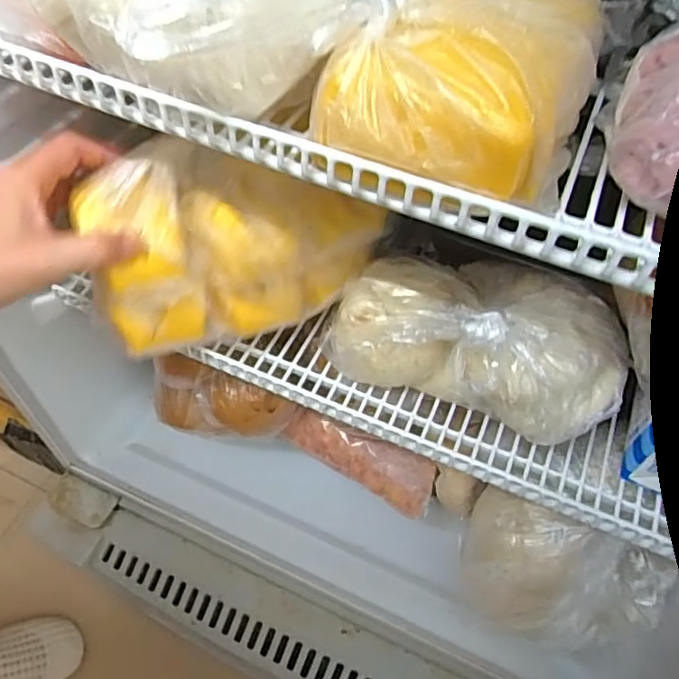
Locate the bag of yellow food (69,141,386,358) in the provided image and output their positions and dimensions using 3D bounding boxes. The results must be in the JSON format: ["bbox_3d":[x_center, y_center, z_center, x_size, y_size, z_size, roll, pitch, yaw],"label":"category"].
[{"bbox_3d":[-0.064,-0.062,0.388,0.181,0.108,0.068,-13,57,-11],"label":"bag of yellow food"}]

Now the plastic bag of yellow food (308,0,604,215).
[{"bbox_3d":[0.049,-0.115,0.235,0.102,0.058,0.095,16,56,9],"label":"plastic bag of yellow food"}]

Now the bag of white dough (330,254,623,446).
[{"bbox_3d":[0.080,0.000,0.385,0.194,0.093,0.074,23,57,13],"label":"bag of white dough"}]

